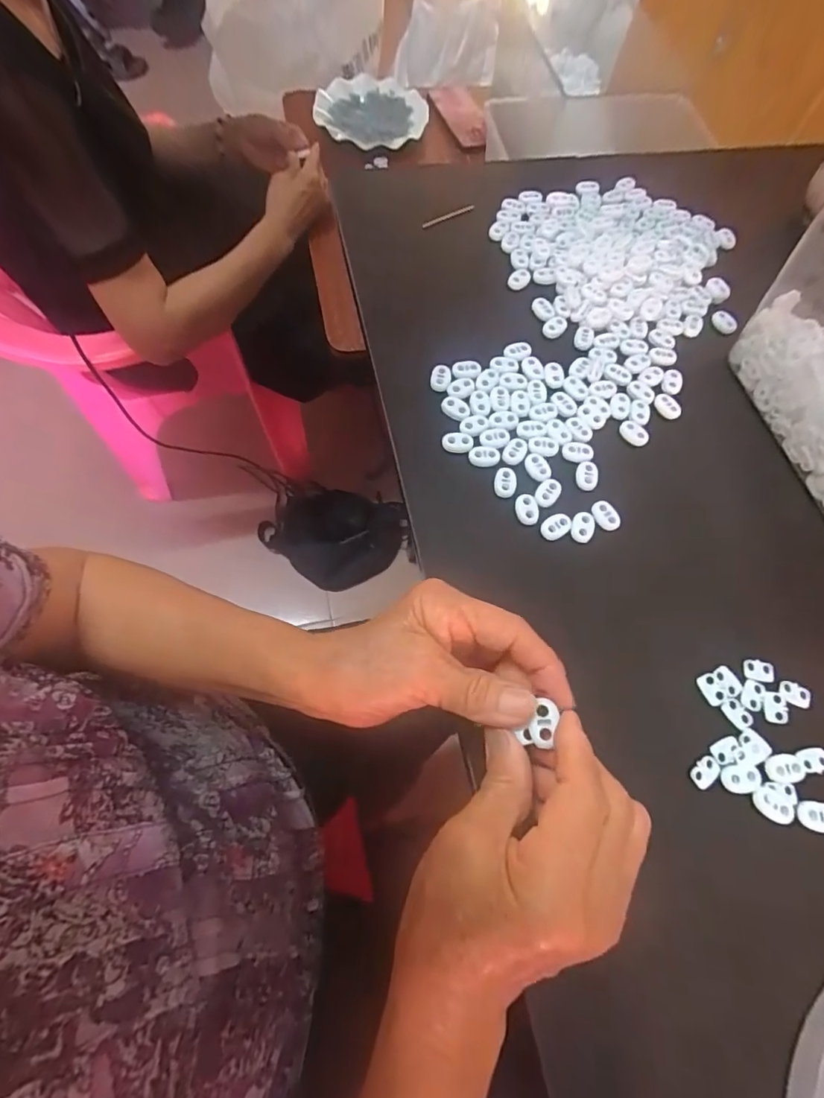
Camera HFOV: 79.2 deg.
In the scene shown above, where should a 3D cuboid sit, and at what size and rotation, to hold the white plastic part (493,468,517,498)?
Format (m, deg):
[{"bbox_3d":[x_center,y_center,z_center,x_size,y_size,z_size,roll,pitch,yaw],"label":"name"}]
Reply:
[{"bbox_3d":[0.066,-0.047,0.353,0.015,0.004,0.022,9,69,-1],"label":"white plastic part"}]

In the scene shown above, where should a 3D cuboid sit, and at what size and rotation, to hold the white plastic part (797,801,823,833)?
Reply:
[{"bbox_3d":[0.234,0.154,0.285,0.024,0.004,0.015,12,69,0],"label":"white plastic part"}]

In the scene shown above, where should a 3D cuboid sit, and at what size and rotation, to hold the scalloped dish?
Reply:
[{"bbox_3d":[-0.069,-0.752,0.849,0.190,0.033,0.194,1,69,-4],"label":"scalloped dish"}]

